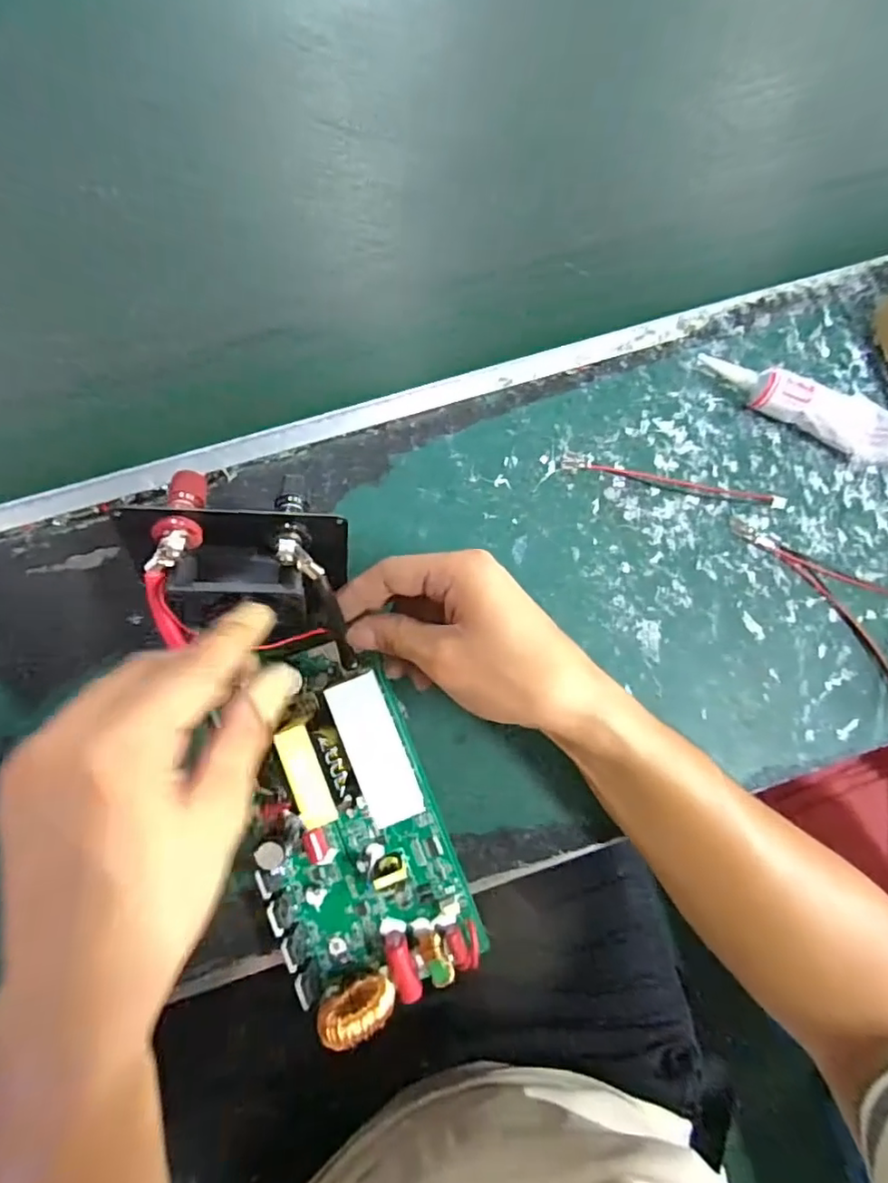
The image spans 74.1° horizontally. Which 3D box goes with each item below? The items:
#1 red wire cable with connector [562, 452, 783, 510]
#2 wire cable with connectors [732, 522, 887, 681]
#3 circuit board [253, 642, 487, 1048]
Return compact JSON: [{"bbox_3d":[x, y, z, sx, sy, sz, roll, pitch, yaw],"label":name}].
[{"bbox_3d":[0.138,-0.067,0.354,0.135,0.007,0.010,11,82,-1],"label":"red wire cable with connector"},{"bbox_3d":[0.241,-0.001,0.349,0.066,0.006,0.147,-44,86,-7],"label":"wire cable with connectors"},{"bbox_3d":[-0.050,0.124,0.296,0.096,0.057,0.181,-21,86,-7],"label":"circuit board"}]

